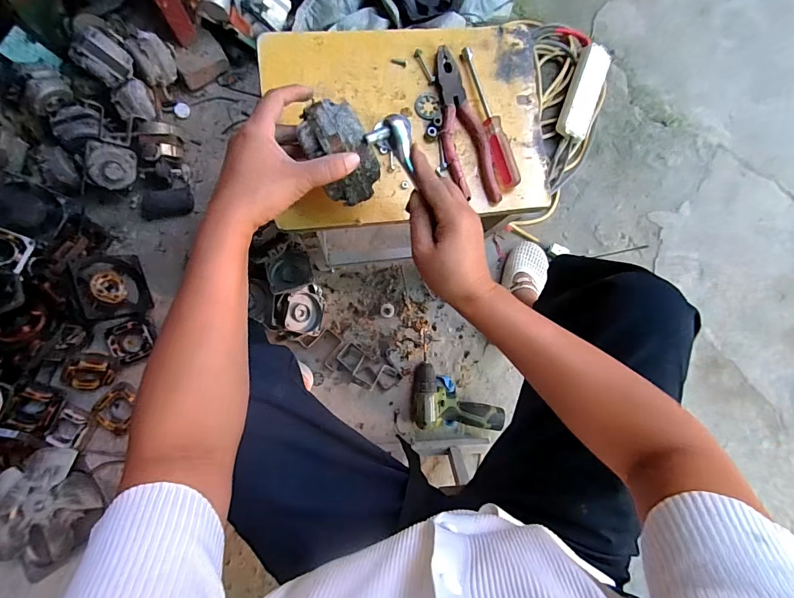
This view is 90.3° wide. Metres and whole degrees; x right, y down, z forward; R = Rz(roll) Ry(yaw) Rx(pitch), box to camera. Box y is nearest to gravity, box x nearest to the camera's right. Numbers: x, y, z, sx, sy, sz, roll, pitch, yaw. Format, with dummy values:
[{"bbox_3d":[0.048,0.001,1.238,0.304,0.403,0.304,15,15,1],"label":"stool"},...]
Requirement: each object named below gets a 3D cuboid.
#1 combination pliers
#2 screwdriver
[{"bbox_3d":[0.076,-0.205,0.474,0.052,0.011,0.191,-16,86,-8],"label":"combination pliers"},{"bbox_3d":[0.112,-0.219,0.475,0.024,0.017,0.174,-15,86,-8],"label":"screwdriver"}]

